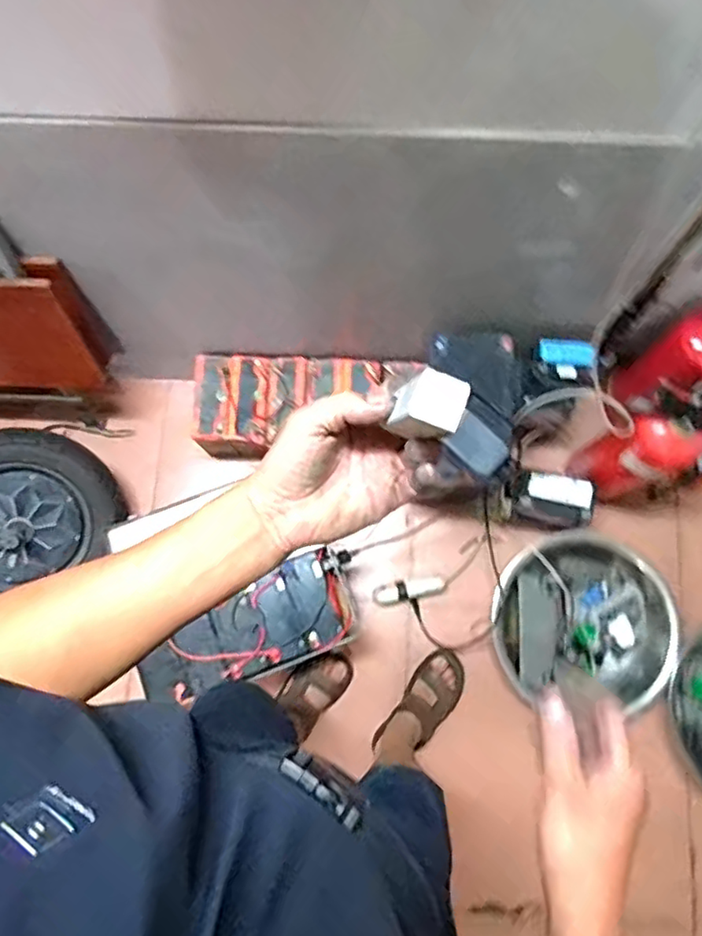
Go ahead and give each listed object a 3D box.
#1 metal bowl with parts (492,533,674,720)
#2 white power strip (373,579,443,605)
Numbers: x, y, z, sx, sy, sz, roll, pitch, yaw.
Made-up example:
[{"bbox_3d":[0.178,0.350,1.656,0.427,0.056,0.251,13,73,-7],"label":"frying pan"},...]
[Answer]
[{"bbox_3d":[0.477,0.310,1.285,0.343,0.105,0.333,0,78,1],"label":"metal bowl with parts"},{"bbox_3d":[0.128,0.268,1.356,0.151,0.021,0.033,-10,78,-1],"label":"white power strip"}]

